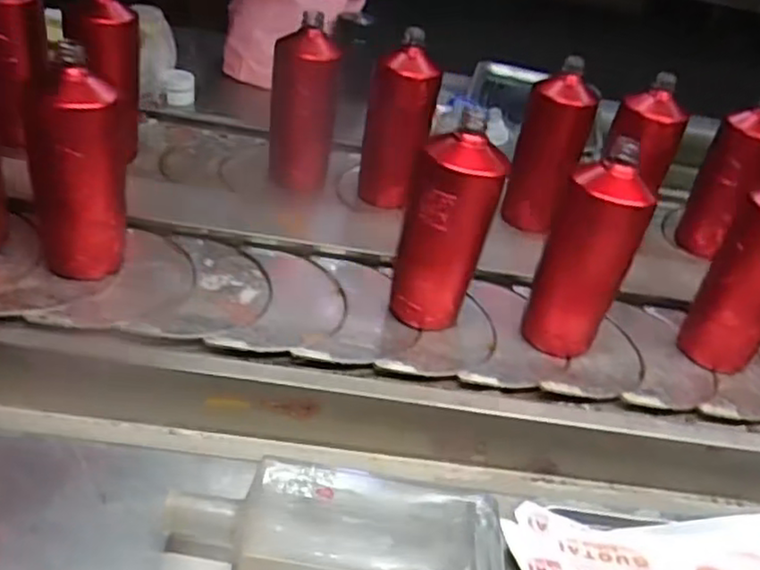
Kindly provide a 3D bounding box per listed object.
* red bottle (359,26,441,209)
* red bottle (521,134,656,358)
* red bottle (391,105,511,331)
[{"bbox_3d":[0.024,-0.200,0.868,0.084,0.201,0.068,9,38,1],"label":"red bottle"},{"bbox_3d":[0.199,-0.029,0.670,0.073,0.204,0.071,-10,42,-22],"label":"red bottle"},{"bbox_3d":[0.060,-0.049,0.657,0.074,0.197,0.078,-18,45,-29],"label":"red bottle"}]

